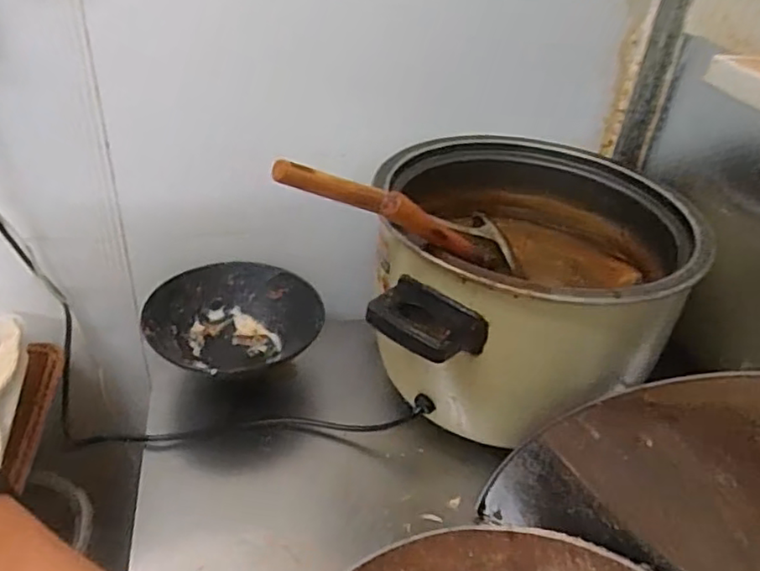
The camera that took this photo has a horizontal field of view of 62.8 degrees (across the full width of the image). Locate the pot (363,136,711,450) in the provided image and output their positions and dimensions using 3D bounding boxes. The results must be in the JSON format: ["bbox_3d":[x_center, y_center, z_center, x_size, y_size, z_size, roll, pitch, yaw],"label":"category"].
[{"bbox_3d":[0.146,0.000,0.662,0.294,0.199,0.311,4,35,-1],"label":"pot"}]

